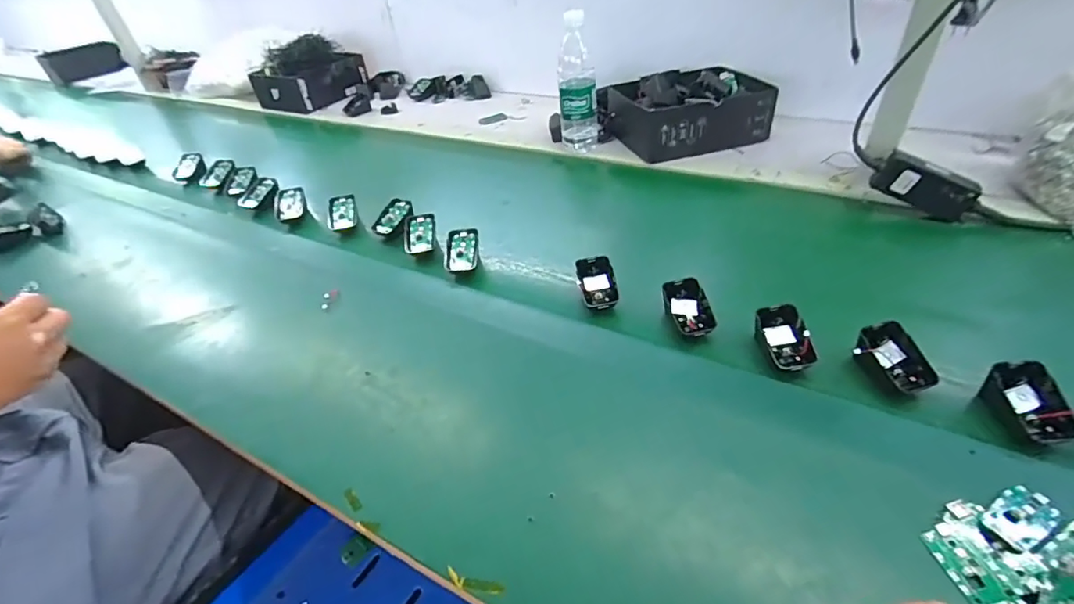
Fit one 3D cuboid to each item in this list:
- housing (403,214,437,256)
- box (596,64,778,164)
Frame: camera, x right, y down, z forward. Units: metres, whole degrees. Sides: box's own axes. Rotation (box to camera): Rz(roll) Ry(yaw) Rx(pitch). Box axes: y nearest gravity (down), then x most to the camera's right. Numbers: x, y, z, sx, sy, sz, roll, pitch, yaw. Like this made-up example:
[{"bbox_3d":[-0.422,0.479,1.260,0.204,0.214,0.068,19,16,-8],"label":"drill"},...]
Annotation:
[{"bbox_3d":[-0.171,-0.099,0.721,0.048,0.015,0.062,-6,75,7],"label":"housing"},{"bbox_3d":[0.273,-0.347,0.890,0.272,0.091,0.187,-17,41,-10],"label":"box"}]

